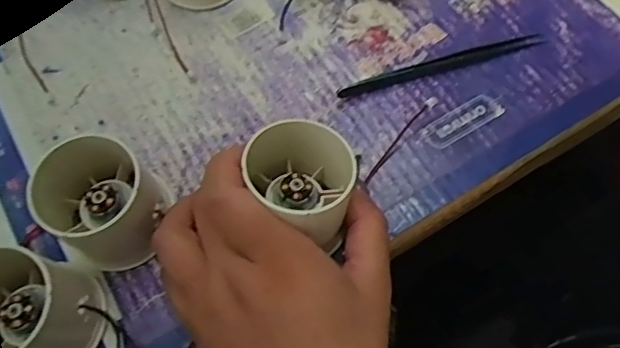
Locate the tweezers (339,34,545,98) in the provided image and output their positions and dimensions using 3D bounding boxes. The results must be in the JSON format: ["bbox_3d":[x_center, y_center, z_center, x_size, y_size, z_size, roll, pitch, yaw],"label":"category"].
[{"bbox_3d":[0.077,-0.065,0.322,0.127,0.010,0.009,-18,66,-6],"label":"tweezers"}]

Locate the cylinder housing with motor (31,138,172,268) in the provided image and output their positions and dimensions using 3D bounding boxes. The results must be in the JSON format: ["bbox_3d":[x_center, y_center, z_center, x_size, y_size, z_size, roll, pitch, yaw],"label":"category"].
[{"bbox_3d":[-0.099,0.014,0.269,0.054,0.049,0.051,-1,64,1],"label":"cylinder housing with motor"}]

